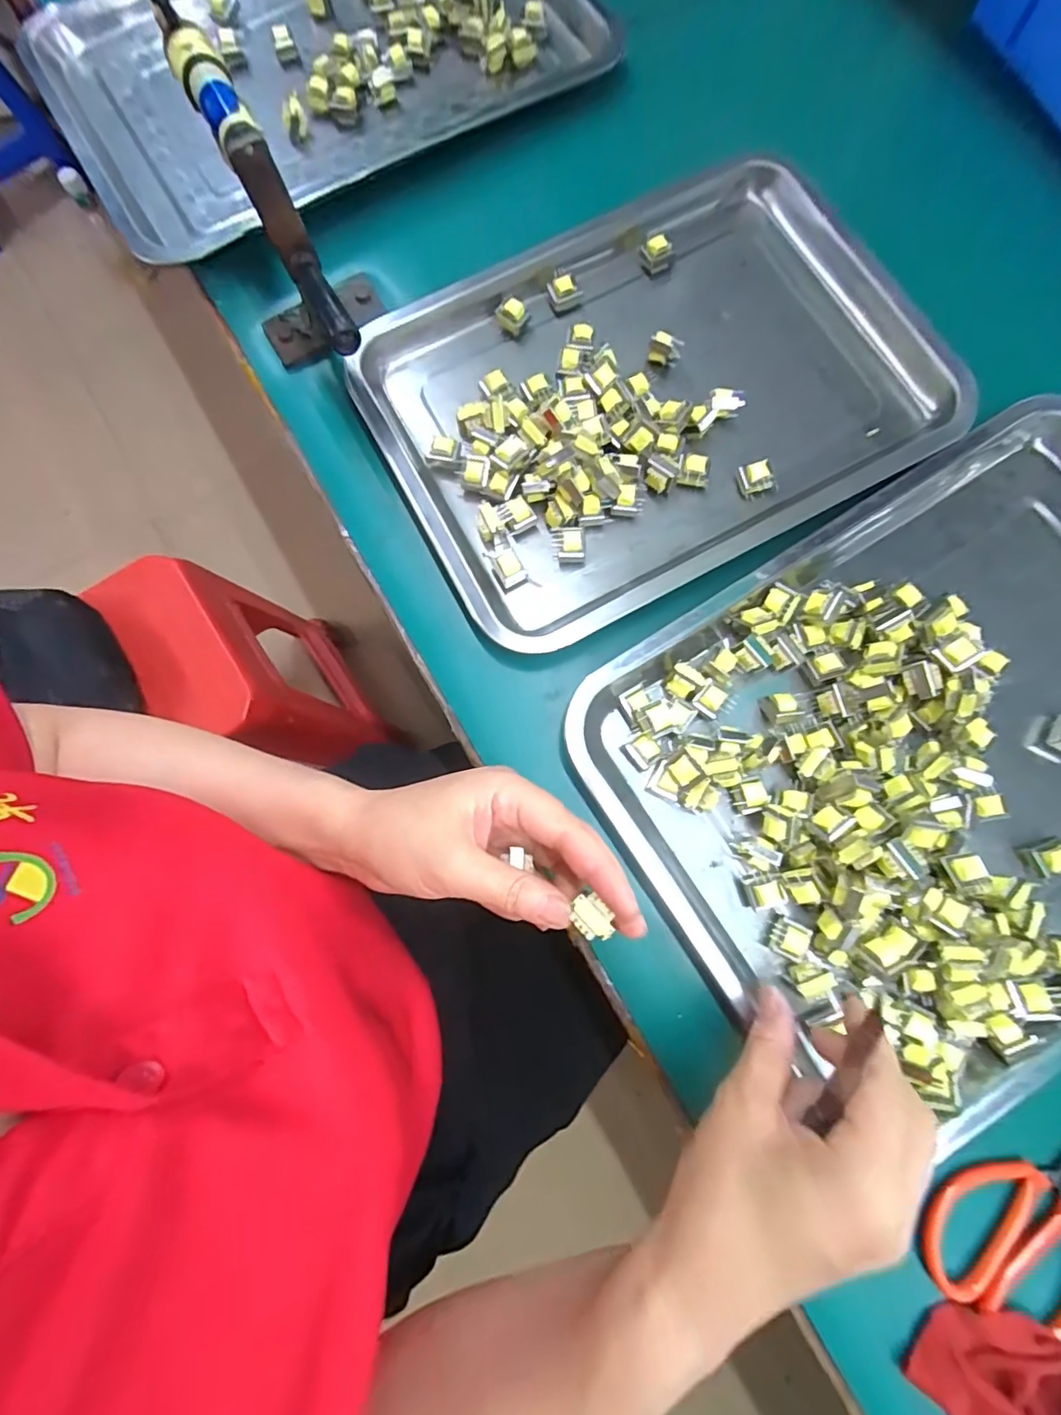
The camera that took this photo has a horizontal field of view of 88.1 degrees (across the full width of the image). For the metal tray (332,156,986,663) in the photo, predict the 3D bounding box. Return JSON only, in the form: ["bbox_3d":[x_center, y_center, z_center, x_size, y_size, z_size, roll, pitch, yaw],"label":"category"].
[{"bbox_3d":[0.080,-0.209,0.353,0.346,0.024,0.250,-28,80,-3],"label":"metal tray"}]

